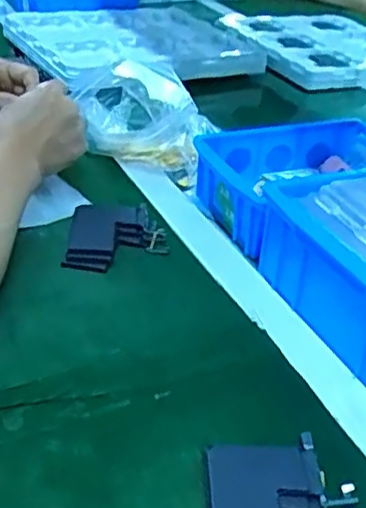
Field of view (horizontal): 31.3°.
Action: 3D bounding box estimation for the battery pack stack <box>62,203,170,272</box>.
[{"bbox_3d":[-0.056,-0.014,0.560,0.081,0.015,0.088,3,34,-3],"label":"battery pack stack"}]

